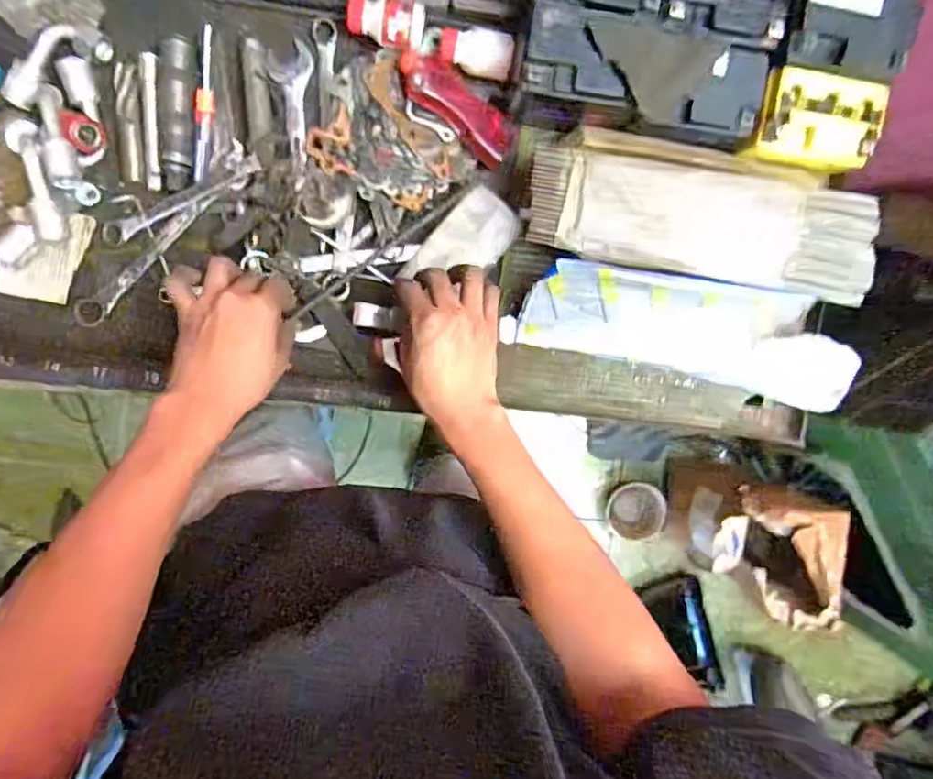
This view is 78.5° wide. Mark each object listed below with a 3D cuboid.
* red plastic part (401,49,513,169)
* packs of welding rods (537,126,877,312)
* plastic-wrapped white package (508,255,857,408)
[{"bbox_3d":[-0.009,-0.269,0.540,0.125,0.027,0.042,40,91,-8],"label":"red plastic part"},{"bbox_3d":[0.227,-0.166,0.537,0.332,0.028,0.119,8,95,-7],"label":"packs of welding rods"},{"bbox_3d":[0.232,-0.061,0.589,0.367,0.062,0.103,12,94,-7],"label":"plastic-wrapped white package"}]

